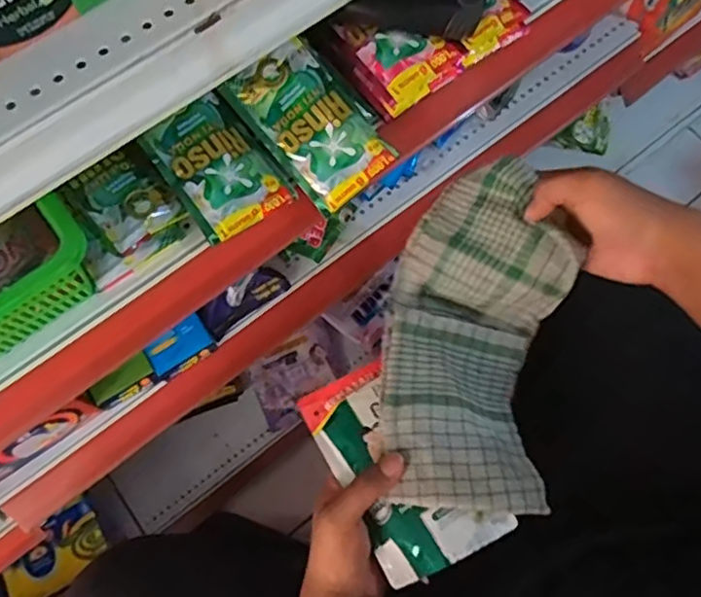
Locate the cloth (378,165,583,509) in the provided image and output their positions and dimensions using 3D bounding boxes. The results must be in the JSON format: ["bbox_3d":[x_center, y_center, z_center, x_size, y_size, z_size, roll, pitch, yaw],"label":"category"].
[{"bbox_3d":[0.099,0.029,0.500,0.131,0.074,0.260,9,85,4],"label":"cloth"}]

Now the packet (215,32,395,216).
[{"bbox_3d":[-0.028,-0.132,0.461,0.072,0.016,0.121,-42,94,3],"label":"packet"}]

